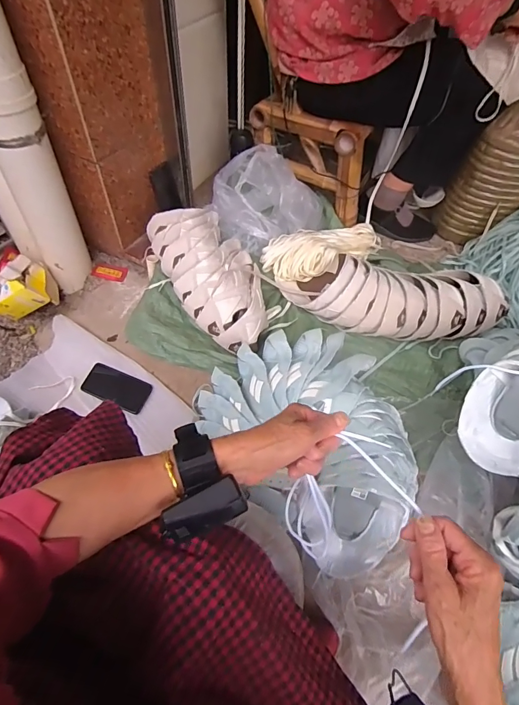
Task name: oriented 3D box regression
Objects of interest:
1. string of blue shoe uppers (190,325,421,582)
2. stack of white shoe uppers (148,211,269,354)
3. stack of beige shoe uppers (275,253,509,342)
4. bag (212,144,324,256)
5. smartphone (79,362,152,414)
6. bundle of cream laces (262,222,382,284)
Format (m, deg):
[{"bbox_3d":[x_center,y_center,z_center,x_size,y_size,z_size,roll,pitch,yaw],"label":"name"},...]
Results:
[{"bbox_3d":[0.100,0.146,0.717,0.414,0.181,0.285,35,60,19],"label":"string of blue shoe uppers"},{"bbox_3d":[-0.099,-0.183,0.908,0.204,0.099,0.388,-26,73,-20],"label":"stack of white shoe uppers"},{"bbox_3d":[0.288,-0.120,0.886,0.467,0.112,0.158,6,55,1],"label":"stack of beige shoe uppers"},{"bbox_3d":[0.025,-0.396,1.018,0.289,0.183,0.195,-1,55,-4],"label":"bag"},{"bbox_3d":[-0.326,0.082,0.902,0.158,0.015,0.074,20,74,15],"label":"smartphone"},{"bbox_3d":[0.177,-0.253,0.988,0.329,0.081,0.159,-12,56,-12],"label":"bundle of cream laces"}]

